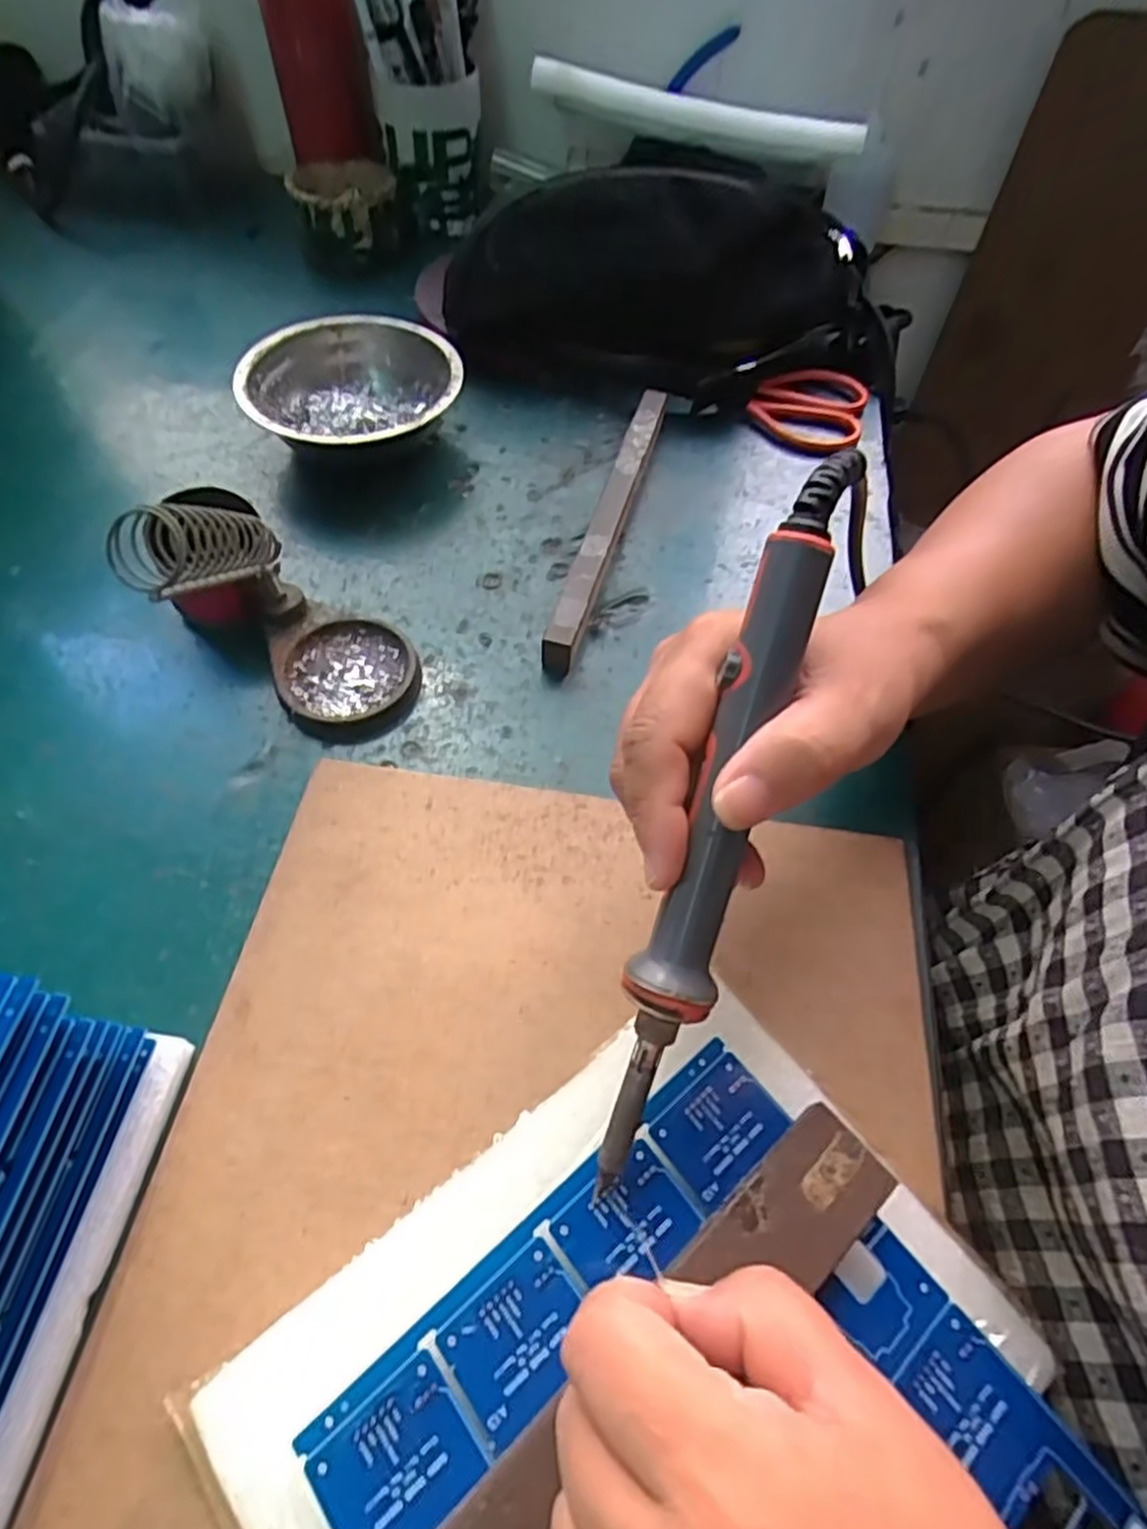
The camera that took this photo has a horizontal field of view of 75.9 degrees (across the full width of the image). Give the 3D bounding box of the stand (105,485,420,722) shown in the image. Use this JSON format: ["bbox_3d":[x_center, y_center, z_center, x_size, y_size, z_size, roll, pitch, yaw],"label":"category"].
[{"bbox_3d":[-0.132,-0.076,0.328,0.102,0.093,0.089,-16,60,-12],"label":"stand"}]

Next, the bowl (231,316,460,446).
[{"bbox_3d":[-0.130,-0.217,0.444,0.124,0.043,0.118,-3,58,-4],"label":"bowl"}]

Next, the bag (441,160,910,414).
[{"bbox_3d":[0.065,-0.295,0.454,0.291,0.133,0.060,7,28,-5],"label":"bag"}]

